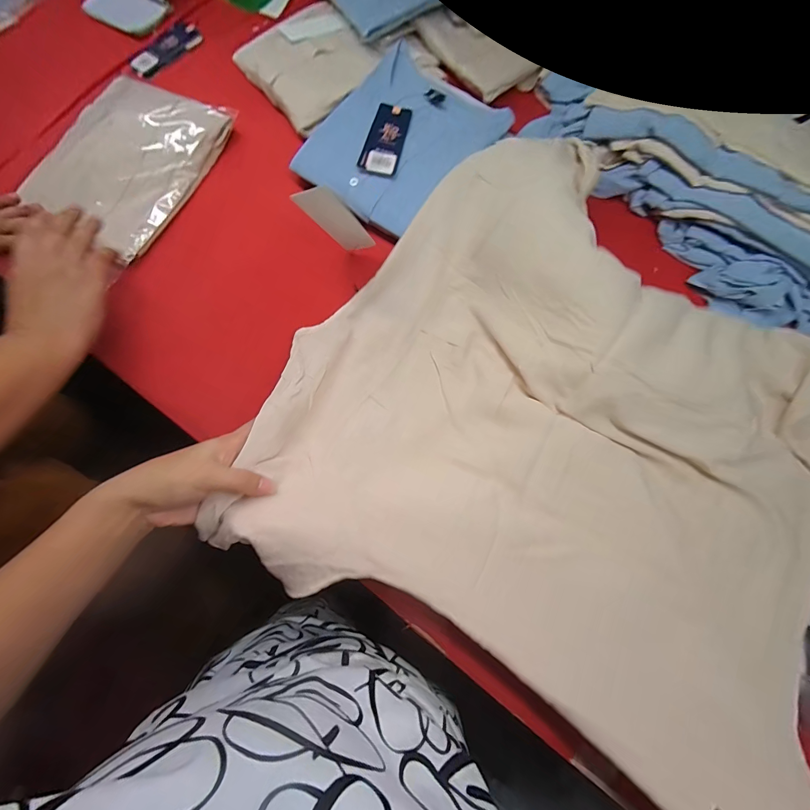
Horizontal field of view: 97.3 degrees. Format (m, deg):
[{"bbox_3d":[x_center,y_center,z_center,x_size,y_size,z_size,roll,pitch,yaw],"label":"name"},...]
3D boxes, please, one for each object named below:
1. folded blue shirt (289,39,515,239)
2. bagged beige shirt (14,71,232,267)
[{"bbox_3d":[-0.005,-0.364,0.485,0.198,0.022,0.249,34,75,7],"label":"folded blue shirt"},{"bbox_3d":[-0.402,-0.341,0.498,0.221,0.031,0.245,23,84,11],"label":"bagged beige shirt"}]

